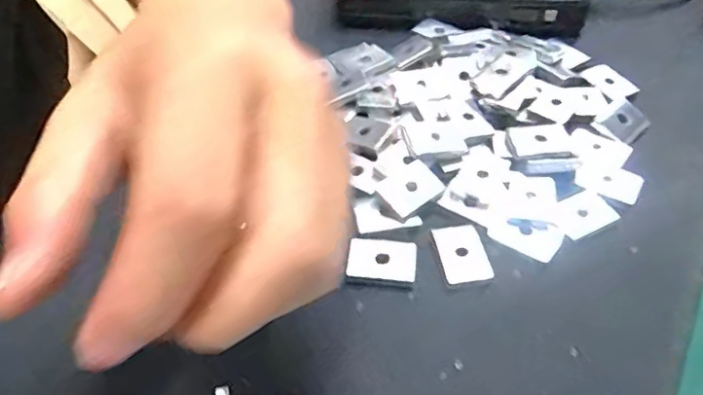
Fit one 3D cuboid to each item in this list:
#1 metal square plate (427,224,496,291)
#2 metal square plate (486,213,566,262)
[{"bbox_3d":[0.046,0.024,0.249,0.020,0.004,0.028,-9,46,-8],"label":"metal square plate"},{"bbox_3d":[0.076,0.015,0.257,0.029,0.006,0.018,27,52,25],"label":"metal square plate"}]

